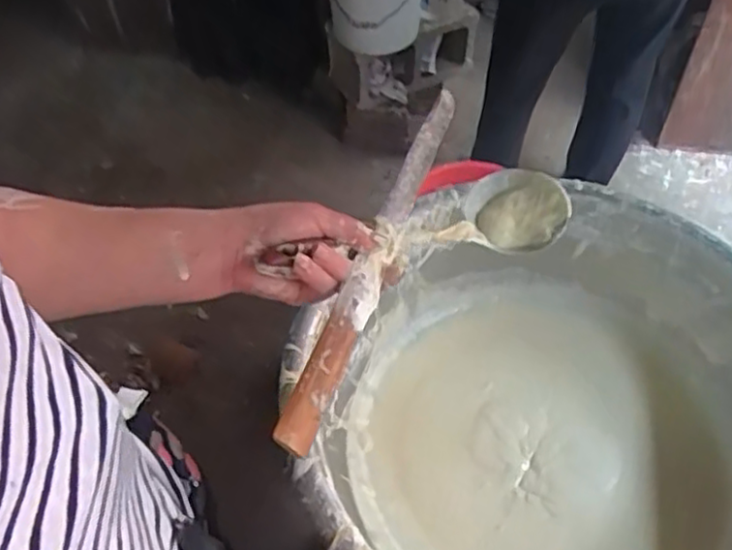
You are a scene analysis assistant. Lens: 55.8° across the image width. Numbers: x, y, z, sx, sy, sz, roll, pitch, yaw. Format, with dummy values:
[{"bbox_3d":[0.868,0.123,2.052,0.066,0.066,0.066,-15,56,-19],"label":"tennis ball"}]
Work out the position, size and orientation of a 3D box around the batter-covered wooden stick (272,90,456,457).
[{"bbox_3d":[0.017,-0.036,0.534,0.022,0.022,0.394,12,45,13],"label":"batter-covered wooden stick"}]

